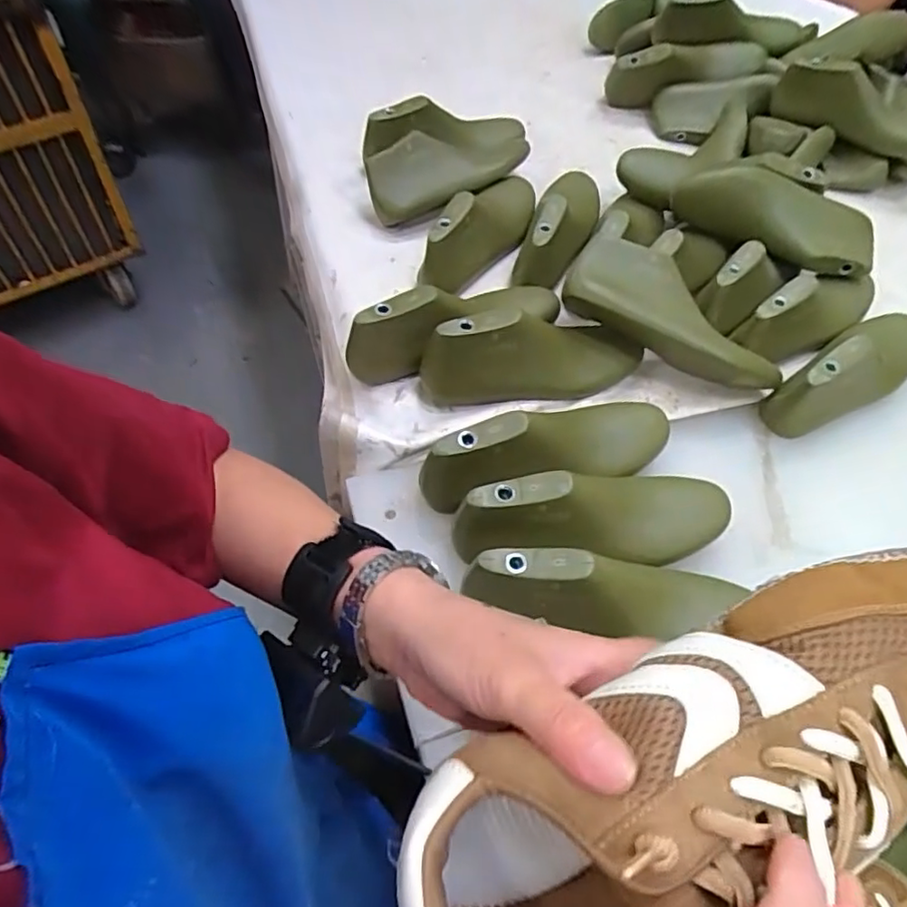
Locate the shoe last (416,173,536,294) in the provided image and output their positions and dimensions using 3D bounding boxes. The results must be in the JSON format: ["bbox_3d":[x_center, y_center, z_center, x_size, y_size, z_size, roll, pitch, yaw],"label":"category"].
[{"bbox_3d":[0.040,-0.283,0.747,0.064,0.092,0.225,32,59,16],"label":"shoe last"}]

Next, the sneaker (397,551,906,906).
[{"bbox_3d":[0.091,0.108,0.215,0.222,0.079,0.080,-33,62,2],"label":"sneaker"}]

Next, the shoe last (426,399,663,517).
[{"bbox_3d":[0.096,-0.006,0.574,0.266,0.096,0.072,-9,56,-27],"label":"shoe last"}]

